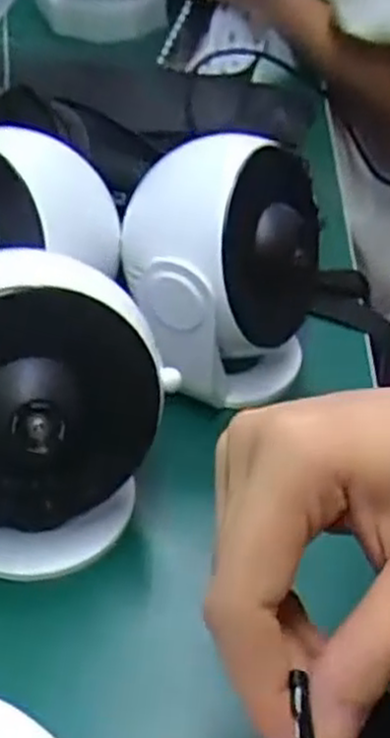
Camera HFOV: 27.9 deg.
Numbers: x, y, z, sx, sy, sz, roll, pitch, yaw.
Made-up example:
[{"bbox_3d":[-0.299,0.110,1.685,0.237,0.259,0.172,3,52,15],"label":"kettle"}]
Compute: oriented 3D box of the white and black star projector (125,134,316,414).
[{"bbox_3d":[0.014,-0.051,0.403,0.109,0.124,0.086,-32,51,-32],"label":"white and black star projector"}]

